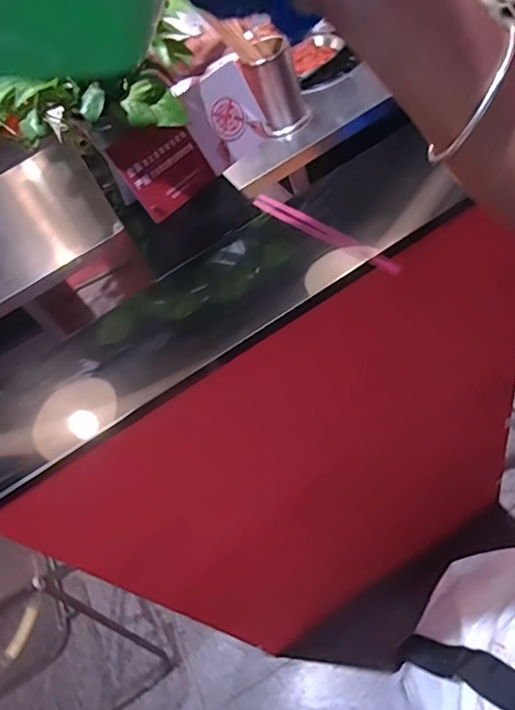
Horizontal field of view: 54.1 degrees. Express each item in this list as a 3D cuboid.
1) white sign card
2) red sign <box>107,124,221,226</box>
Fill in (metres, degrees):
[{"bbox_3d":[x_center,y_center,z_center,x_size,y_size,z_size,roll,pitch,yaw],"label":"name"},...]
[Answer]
[{"bbox_3d":[-0.041,-0.294,0.623,0.097,0.098,0.008,-44,32,-15],"label":"white sign card"},{"bbox_3d":[-0.112,-0.228,0.601,0.099,0.100,0.005,-44,29,-14],"label":"red sign"}]

